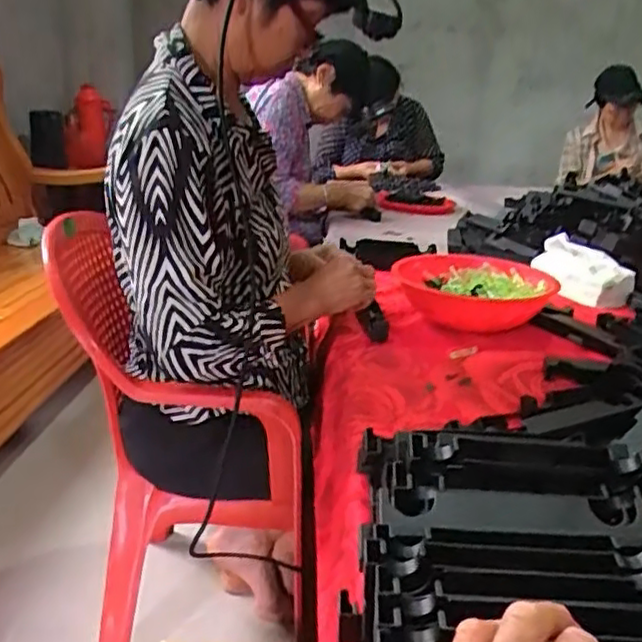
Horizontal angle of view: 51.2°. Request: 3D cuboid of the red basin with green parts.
[{"bbox_3d":[0.259,-0.054,1.166,0.259,0.075,0.245,2,19,-1],"label":"red basin with green parts"}]

